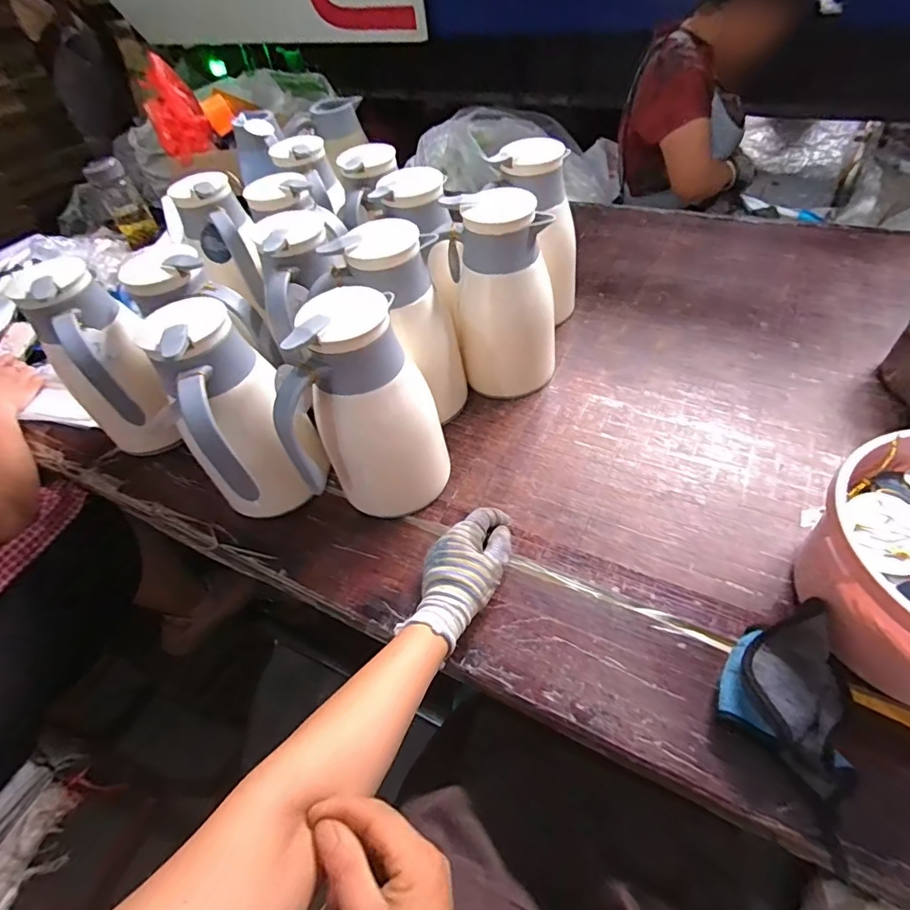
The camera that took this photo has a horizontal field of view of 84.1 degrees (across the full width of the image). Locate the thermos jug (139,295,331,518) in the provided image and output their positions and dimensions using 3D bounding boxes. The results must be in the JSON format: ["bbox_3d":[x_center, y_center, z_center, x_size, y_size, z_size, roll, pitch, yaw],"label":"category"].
[{"bbox_3d":[-0.235,-0.037,0.547,0.117,0.239,0.125,32,60,29],"label":"thermos jug"}]

